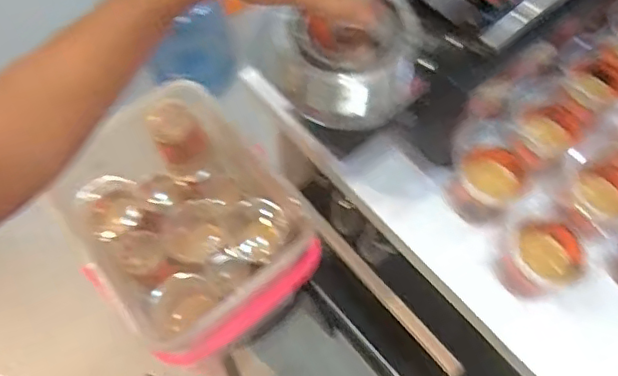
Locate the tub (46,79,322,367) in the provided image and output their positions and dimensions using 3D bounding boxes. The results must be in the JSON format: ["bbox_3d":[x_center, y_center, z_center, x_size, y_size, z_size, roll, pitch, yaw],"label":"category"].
[{"bbox_3d":[-0.172,0.041,0.808,0.249,0.157,0.314,-35,68,-16],"label":"tub"}]

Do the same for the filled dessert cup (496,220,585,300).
[{"bbox_3d":[0.245,0.076,0.614,0.068,0.073,0.069,0,63,1],"label":"filled dessert cup"}]

